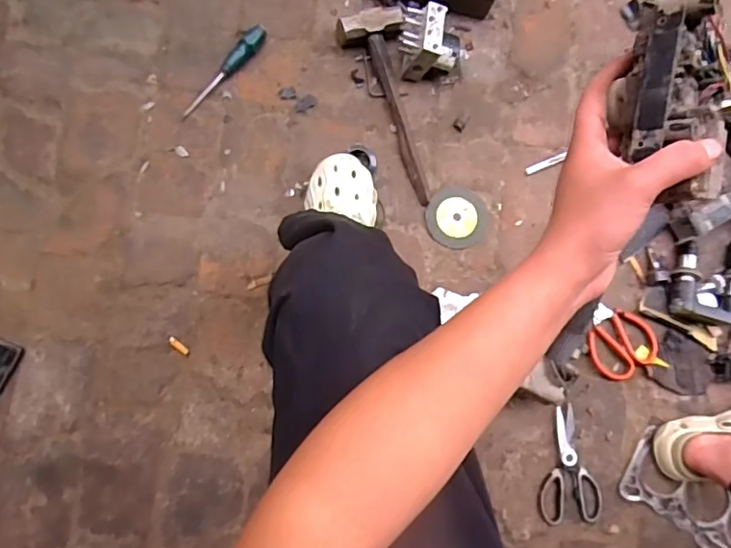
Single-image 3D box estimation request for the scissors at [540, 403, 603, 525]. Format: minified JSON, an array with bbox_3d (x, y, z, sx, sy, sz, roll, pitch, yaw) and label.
[{"bbox_3d":[0.314,0.297,0.857,0.095,0.015,0.173,-3,82,-6],"label":"scissors"}]

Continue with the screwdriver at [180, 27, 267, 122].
[{"bbox_3d":[-0.228,-0.328,0.883,0.024,0.027,0.197,41,80,1],"label":"screwdriver"}]

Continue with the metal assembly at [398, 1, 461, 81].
[{"bbox_3d":[0.104,-0.371,0.887,0.096,0.096,0.094,1,81,-5],"label":"metal assembly"}]

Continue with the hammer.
[{"bbox_3d":[0.033,-0.267,0.888,0.102,0.056,0.320,-11,84,-6],"label":"hammer"}]

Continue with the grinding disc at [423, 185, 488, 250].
[{"bbox_3d":[0.150,-0.094,0.902,0.098,0.006,0.102,1,84,-5],"label":"grinding disc"}]

